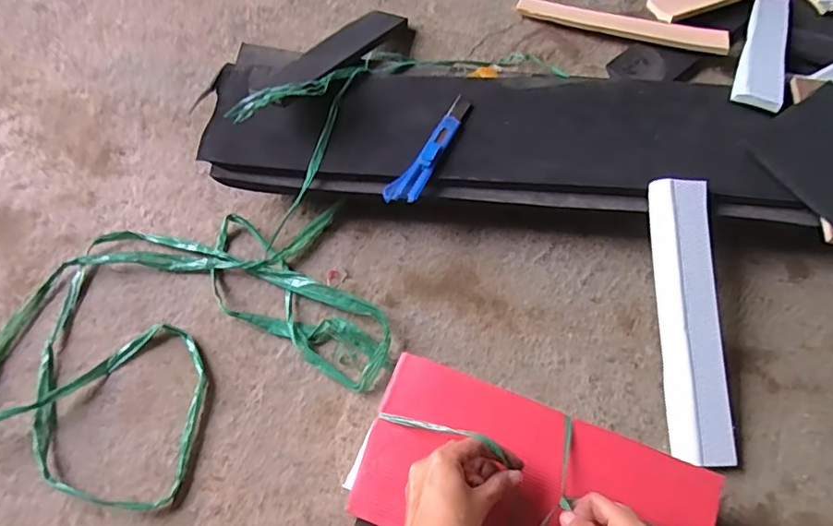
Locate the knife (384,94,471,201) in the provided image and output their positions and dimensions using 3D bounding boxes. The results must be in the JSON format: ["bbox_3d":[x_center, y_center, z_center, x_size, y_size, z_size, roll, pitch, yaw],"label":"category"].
[{"bbox_3d":[0.019,-0.127,0.604,0.030,0.013,0.164,28,67,12],"label":"knife"}]

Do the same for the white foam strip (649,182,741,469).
[{"bbox_3d":[0.280,0.053,0.555,0.056,0.021,0.283,1,77,-1],"label":"white foam strip"}]

